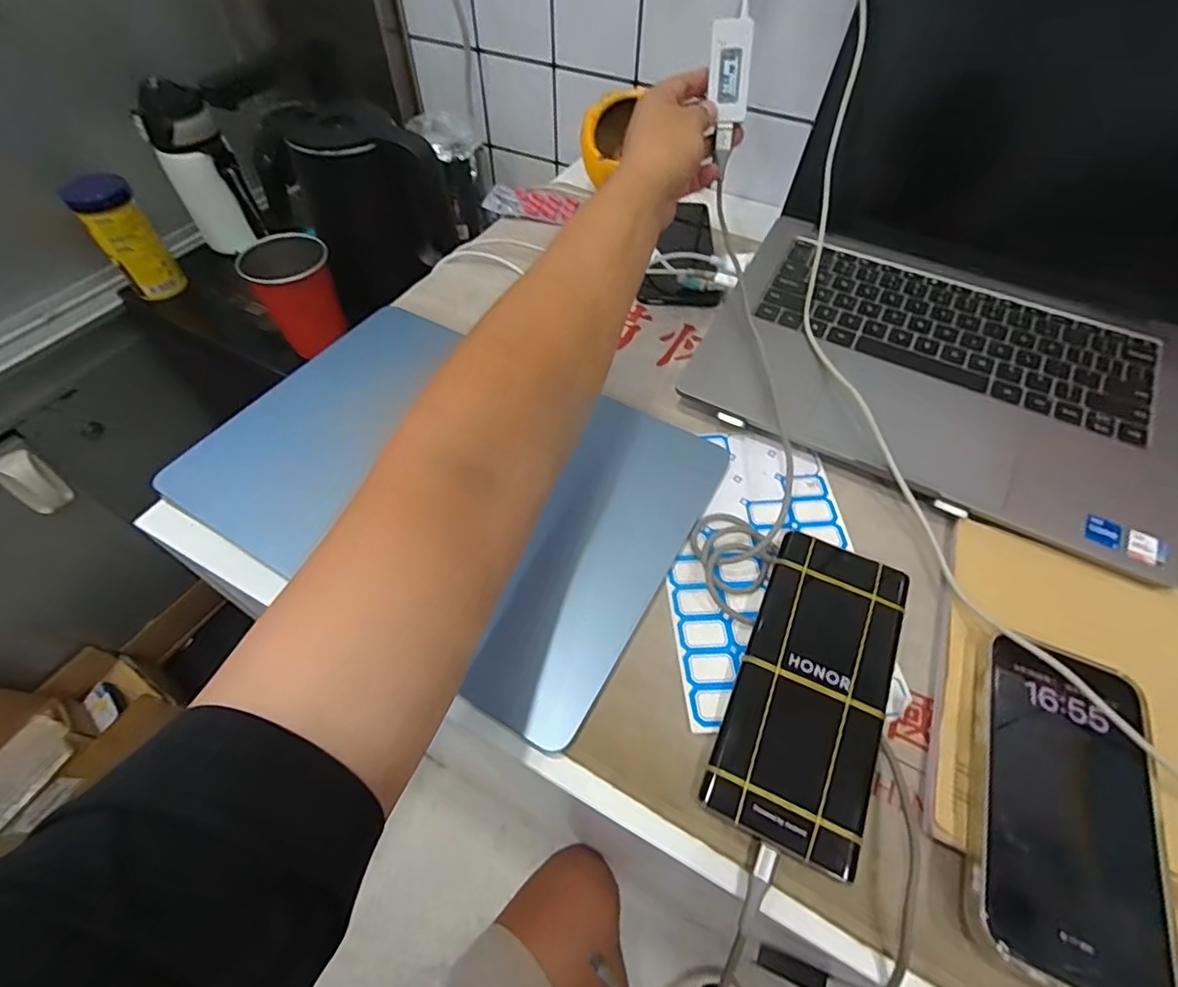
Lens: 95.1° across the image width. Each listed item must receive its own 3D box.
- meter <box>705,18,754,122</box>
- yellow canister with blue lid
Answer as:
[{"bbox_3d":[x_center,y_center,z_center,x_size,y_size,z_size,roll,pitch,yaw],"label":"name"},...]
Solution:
[{"bbox_3d":[0.102,-0.301,0.385,0.027,0.059,0.009,-10,27,-7],"label":"meter"},{"bbox_3d":[-0.503,-0.277,0.594,0.055,0.123,0.049,-30,61,-22],"label":"yellow canister with blue lid"}]

